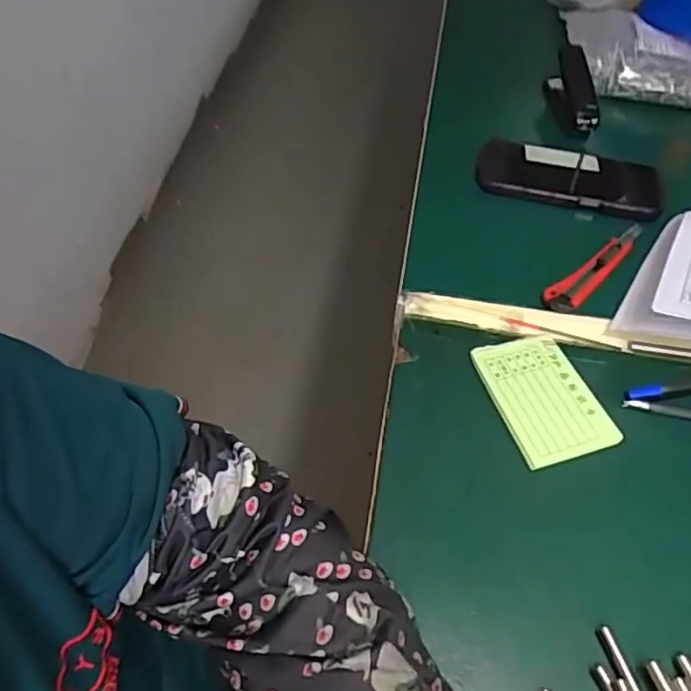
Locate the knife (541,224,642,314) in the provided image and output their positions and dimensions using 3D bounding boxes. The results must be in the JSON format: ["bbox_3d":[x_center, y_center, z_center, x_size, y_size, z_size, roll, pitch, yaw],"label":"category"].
[{"bbox_3d":[0.210,-0.065,0.493,0.132,0.011,0.025,-34,61,-25],"label":"knife"}]

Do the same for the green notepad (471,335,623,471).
[{"bbox_3d":[0.136,0.034,0.416,0.065,0.006,0.094,-13,55,-13],"label":"green notepad"}]

